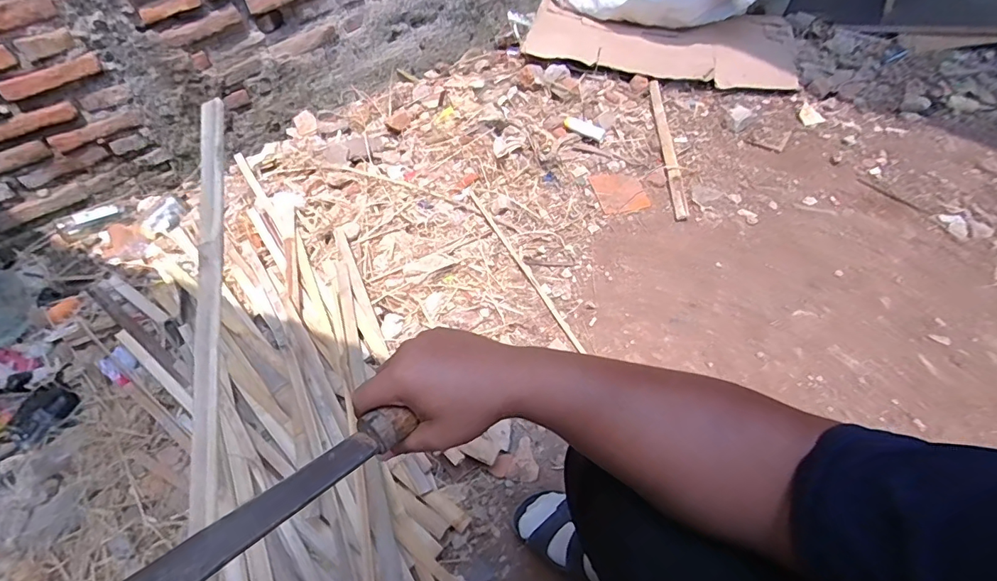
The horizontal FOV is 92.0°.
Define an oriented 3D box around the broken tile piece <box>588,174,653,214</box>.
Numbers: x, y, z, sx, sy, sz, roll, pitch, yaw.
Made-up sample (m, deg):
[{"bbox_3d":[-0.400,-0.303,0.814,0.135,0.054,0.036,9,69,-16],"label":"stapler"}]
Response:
[{"bbox_3d":[0.317,-0.261,1.261,0.123,0.010,0.150,-7,55,-4],"label":"broken tile piece"}]

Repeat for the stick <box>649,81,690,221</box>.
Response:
[{"bbox_3d":[0.476,-0.417,1.359,0.035,0.019,0.599,3,55,3],"label":"stick"}]

